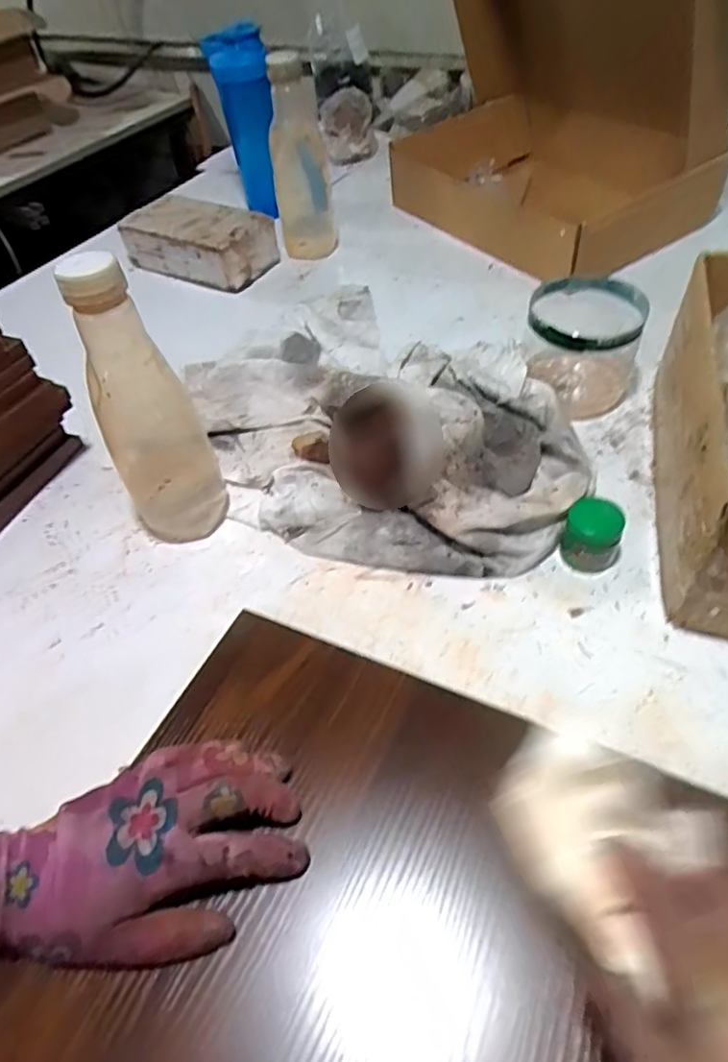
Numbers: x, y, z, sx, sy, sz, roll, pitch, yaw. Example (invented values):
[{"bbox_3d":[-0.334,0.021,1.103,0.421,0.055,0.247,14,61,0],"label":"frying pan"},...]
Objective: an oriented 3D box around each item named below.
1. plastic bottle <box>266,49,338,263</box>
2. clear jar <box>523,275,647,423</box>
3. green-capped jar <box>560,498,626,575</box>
[{"bbox_3d":[-0.073,-0.431,0.743,0.073,0.221,0.079,-7,49,-1],"label":"plastic bottle"},{"bbox_3d":[0.203,-0.169,0.576,0.105,0.099,0.105,-2,49,2],"label":"clear jar"},{"bbox_3d":[0.172,0.004,0.466,0.040,0.038,0.041,-2,49,2],"label":"green-capped jar"}]

